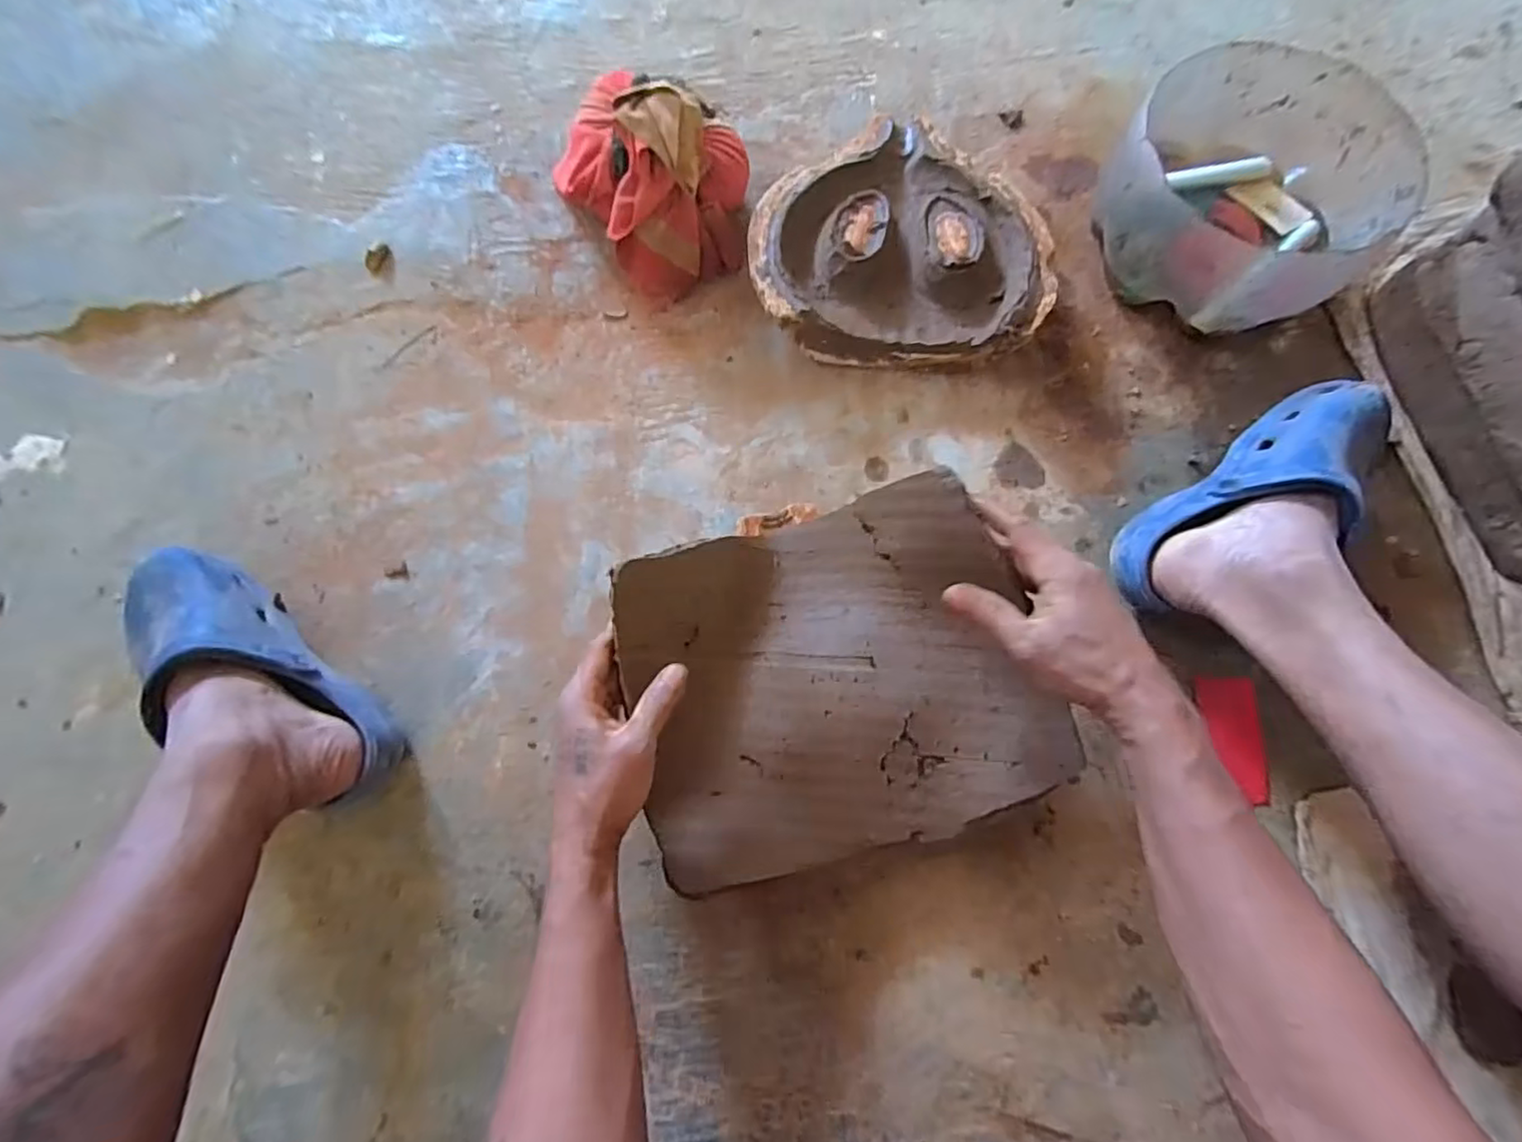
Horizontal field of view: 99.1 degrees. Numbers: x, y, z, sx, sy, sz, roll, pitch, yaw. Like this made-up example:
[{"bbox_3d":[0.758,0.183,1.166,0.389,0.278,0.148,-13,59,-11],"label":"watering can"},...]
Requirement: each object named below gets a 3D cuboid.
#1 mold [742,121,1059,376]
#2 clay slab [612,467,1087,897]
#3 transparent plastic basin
[{"bbox_3d":[0.131,-0.320,0.632,0.267,0.064,0.243,4,75,0],"label":"mold"},{"bbox_3d":[0.051,0.078,0.454,0.274,0.097,0.250,-14,75,-5],"label":"clay slab"},{"bbox_3d":[0.446,-0.344,0.612,0.251,0.127,0.225,-44,80,-11],"label":"transparent plastic basin"}]

